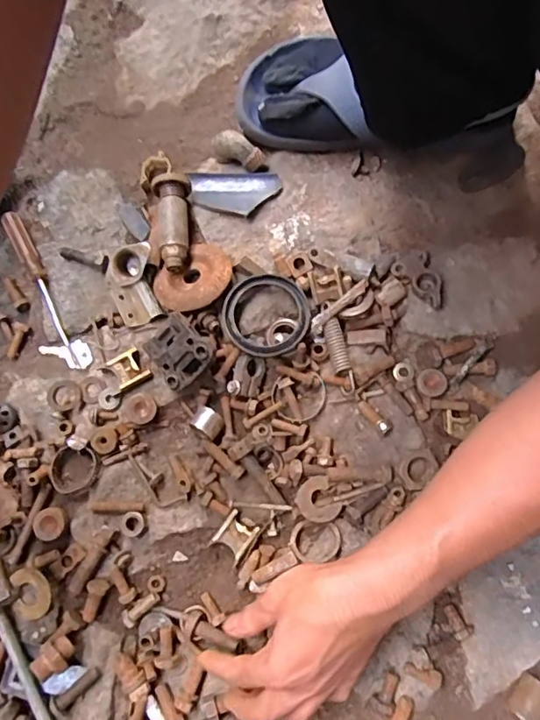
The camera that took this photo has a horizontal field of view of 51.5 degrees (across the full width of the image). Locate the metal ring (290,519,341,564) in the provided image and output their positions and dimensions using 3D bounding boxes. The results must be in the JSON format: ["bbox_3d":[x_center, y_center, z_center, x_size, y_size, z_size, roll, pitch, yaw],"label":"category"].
[{"bbox_3d":[0.037,0.147,0.454,0.040,0.013,0.034,5,76,0],"label":"metal ring"}]

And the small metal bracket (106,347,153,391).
[{"bbox_3d":[-0.120,0.007,0.476,0.029,0.008,0.031,-27,78,-7],"label":"small metal bracket"}]

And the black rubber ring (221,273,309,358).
[{"bbox_3d":[-0.004,-0.039,0.486,0.074,0.020,0.075,0,76,-1],"label":"black rubber ring"}]

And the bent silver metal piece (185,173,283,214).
[{"bbox_3d":[-0.035,-0.157,0.518,0.082,0.016,0.036,8,76,1],"label":"bent silver metal piece"}]

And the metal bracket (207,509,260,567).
[{"bbox_3d":[-0.029,0.144,0.454,0.030,0.008,0.034,36,78,7],"label":"metal bracket"}]

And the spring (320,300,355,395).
[{"bbox_3d":[0.058,-0.011,0.484,0.015,0.012,0.082,-16,77,-5],"label":"spring"}]

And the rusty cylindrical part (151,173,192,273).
[{"bbox_3d":[-0.084,-0.120,0.501,0.032,0.030,0.086,-9,79,-1],"label":"rusty cylindrical part"}]

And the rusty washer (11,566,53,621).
[{"bbox_3d":[-0.187,0.183,0.439,0.031,0.008,0.039,-7,77,-3],"label":"rusty washer"}]

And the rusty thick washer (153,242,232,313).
[{"bbox_3d":[-0.066,-0.071,0.488,0.070,0.012,0.054,-42,59,-9],"label":"rusty thick washer"}]

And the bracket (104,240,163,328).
[{"bbox_3d":[-0.121,-0.066,0.487,0.042,0.027,0.067,-9,77,-3],"label":"bracket"}]

